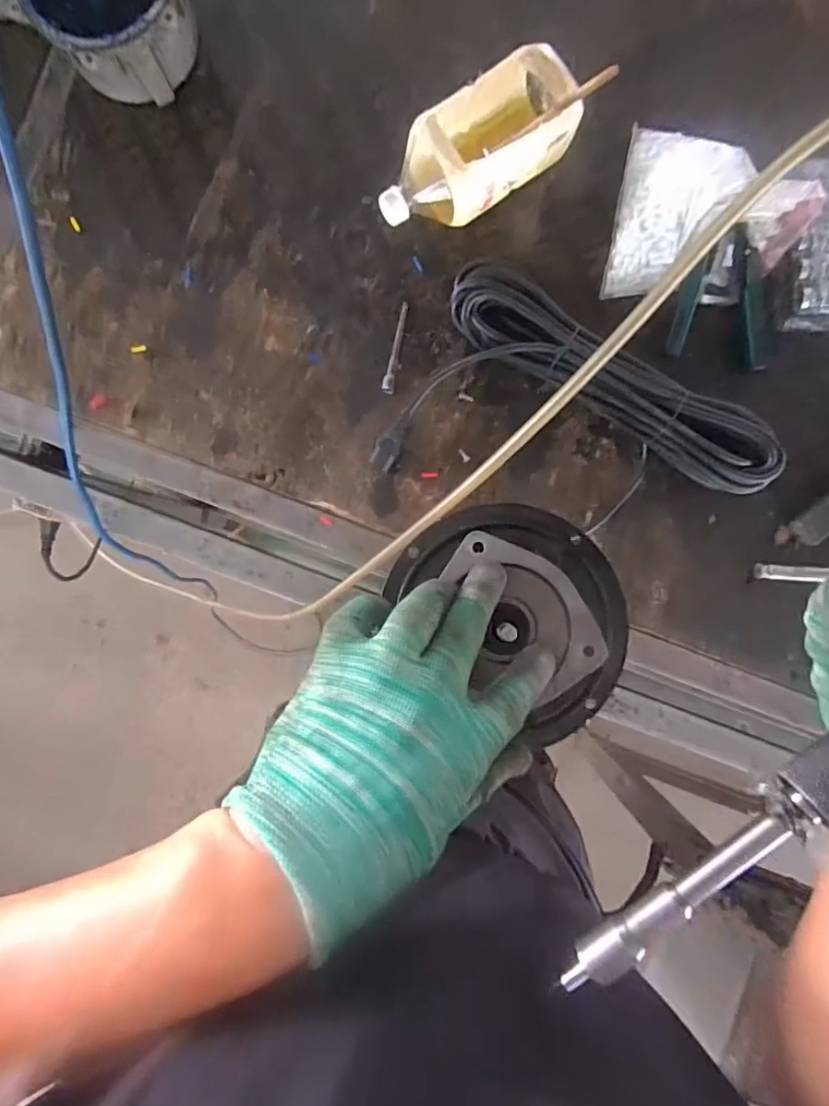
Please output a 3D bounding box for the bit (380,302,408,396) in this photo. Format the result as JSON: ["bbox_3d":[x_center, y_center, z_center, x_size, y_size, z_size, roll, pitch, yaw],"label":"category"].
[{"bbox_3d":[-0.021,-0.219,0.570,0.013,0.011,0.102,10,89,-1],"label":"bit"}]

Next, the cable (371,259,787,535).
[{"bbox_3d":[0.175,-0.121,0.554,0.372,0.056,0.225,26,89,-1],"label":"cable"}]

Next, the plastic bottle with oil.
[{"bbox_3d":[0.056,-0.401,0.544,0.207,0.081,0.095,-35,90,-2],"label":"plastic bottle with oil"}]

